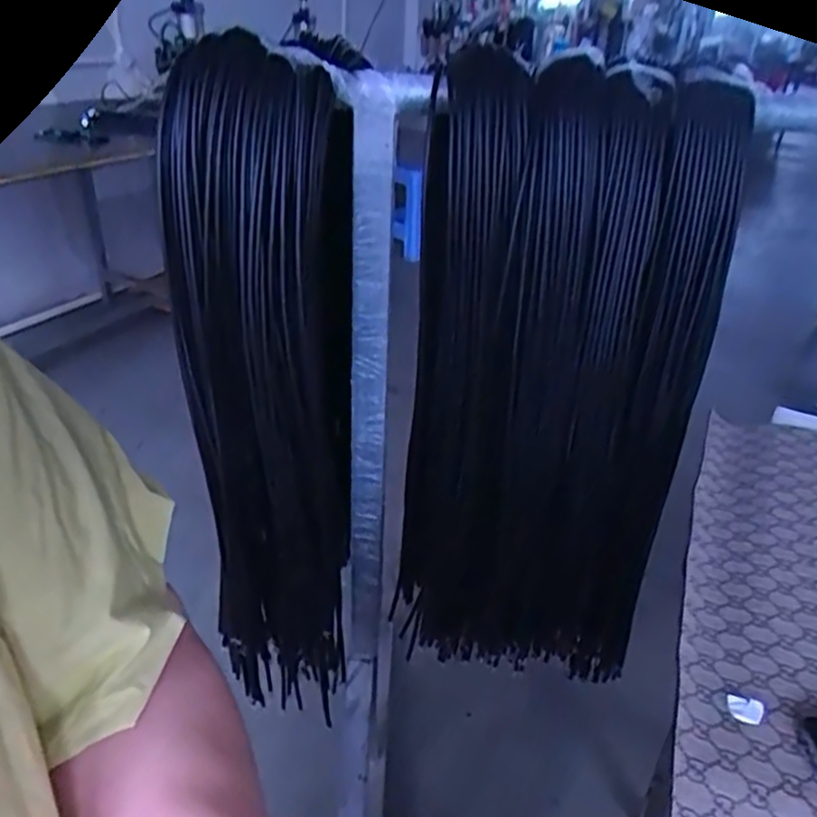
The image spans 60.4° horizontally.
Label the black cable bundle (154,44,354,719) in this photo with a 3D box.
[{"bbox_3d":[-0.145,0.032,0.741,0.163,0.713,0.097,4,29,2],"label":"black cable bundle"}]

